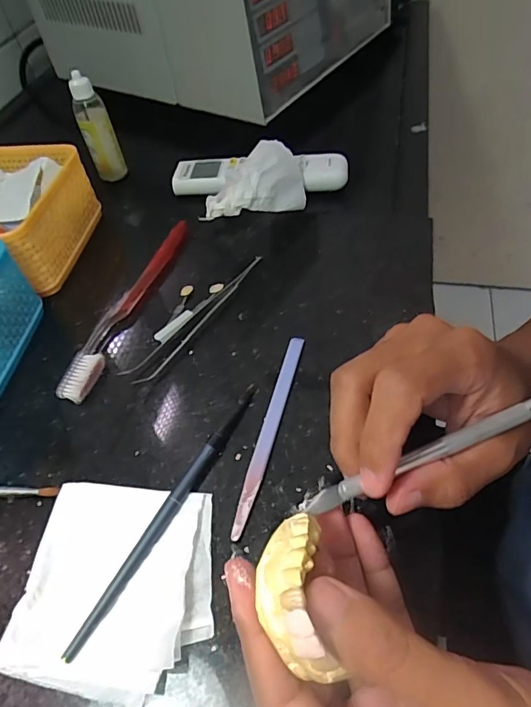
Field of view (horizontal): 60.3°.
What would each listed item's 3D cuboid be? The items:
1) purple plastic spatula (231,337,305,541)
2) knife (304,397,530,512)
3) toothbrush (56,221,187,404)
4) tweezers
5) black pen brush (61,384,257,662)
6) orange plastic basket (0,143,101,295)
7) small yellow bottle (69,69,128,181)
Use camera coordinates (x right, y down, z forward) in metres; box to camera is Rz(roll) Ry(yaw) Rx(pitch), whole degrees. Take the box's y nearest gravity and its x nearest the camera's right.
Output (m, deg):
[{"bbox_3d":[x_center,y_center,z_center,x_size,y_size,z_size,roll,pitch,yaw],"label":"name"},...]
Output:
[{"bbox_3d":[0.003,0.044,0.280,0.010,0.004,0.136,10,54,15],"label":"purple plastic spatula"},{"bbox_3d":[0.077,0.039,0.193,0.128,0.004,0.008,-21,54,-7],"label":"knife"},{"bbox_3d":[-0.105,-0.042,0.357,0.023,0.012,0.186,11,54,15],"label":"toothbrush"},{"bbox_3d":[-0.051,-0.030,0.341,0.021,0.009,0.140,26,59,25],"label":"tweezers"},{"bbox_3d":[-0.050,0.081,0.253,0.010,0.006,0.165,23,58,23],"label":"black pen brush"},{"bbox_3d":[-0.229,-0.119,0.393,0.135,0.058,0.127,4,53,10],"label":"orange plastic basket"},{"bbox_3d":[-0.176,-0.233,0.482,0.033,0.108,0.029,-22,52,-10],"label":"small yellow bottle"}]

